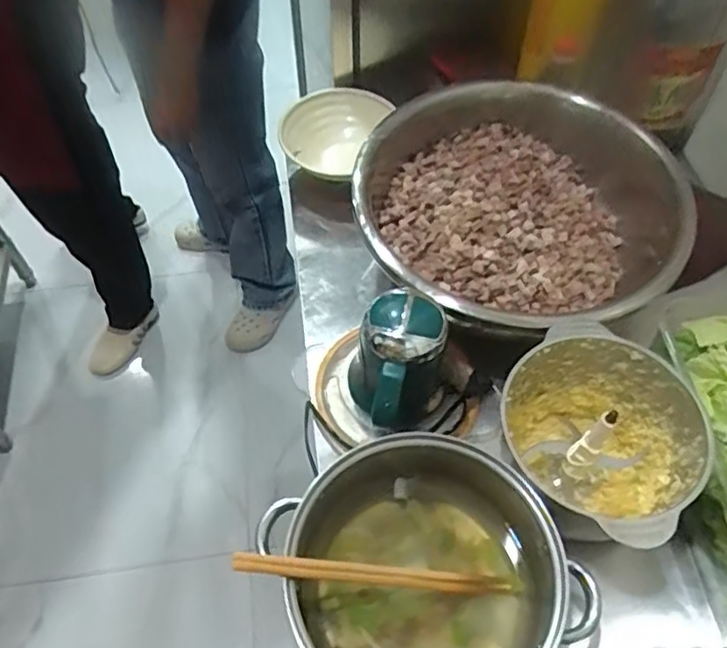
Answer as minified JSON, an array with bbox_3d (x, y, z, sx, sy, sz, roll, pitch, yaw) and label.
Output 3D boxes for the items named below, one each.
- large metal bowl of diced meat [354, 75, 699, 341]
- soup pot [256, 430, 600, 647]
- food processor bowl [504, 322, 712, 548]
[{"bbox_3d":[0.185,-0.130,0.807,0.373,0.131,0.368,0,56,0],"label":"large metal bowl of diced meat"},{"bbox_3d":[0.058,0.224,0.587,0.235,0.116,0.225,0,56,0],"label":"soup pot"},{"bbox_3d":[0.222,0.123,0.650,0.176,0.136,0.177,0,56,0],"label":"food processor bowl"}]

